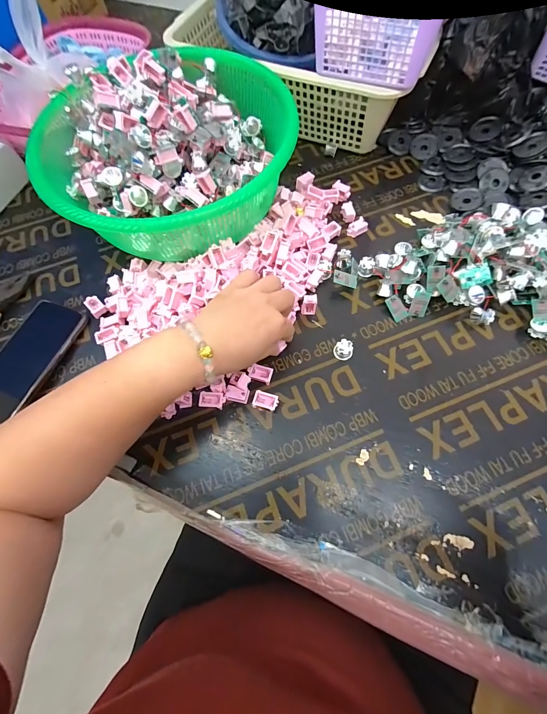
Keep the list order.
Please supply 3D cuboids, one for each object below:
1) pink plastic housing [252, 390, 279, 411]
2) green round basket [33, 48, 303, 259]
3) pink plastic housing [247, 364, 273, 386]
[{"bbox_3d":[-0.009,0.053,0.365,0.028,0.014,0.019,15,70,9],"label":"pink plastic housing"},{"bbox_3d":[-0.134,-0.268,0.433,0.310,0.139,0.308,-1,68,2],"label":"green round basket"},{"bbox_3d":[-0.015,0.022,0.377,0.026,0.016,0.020,11,69,7],"label":"pink plastic housing"}]

